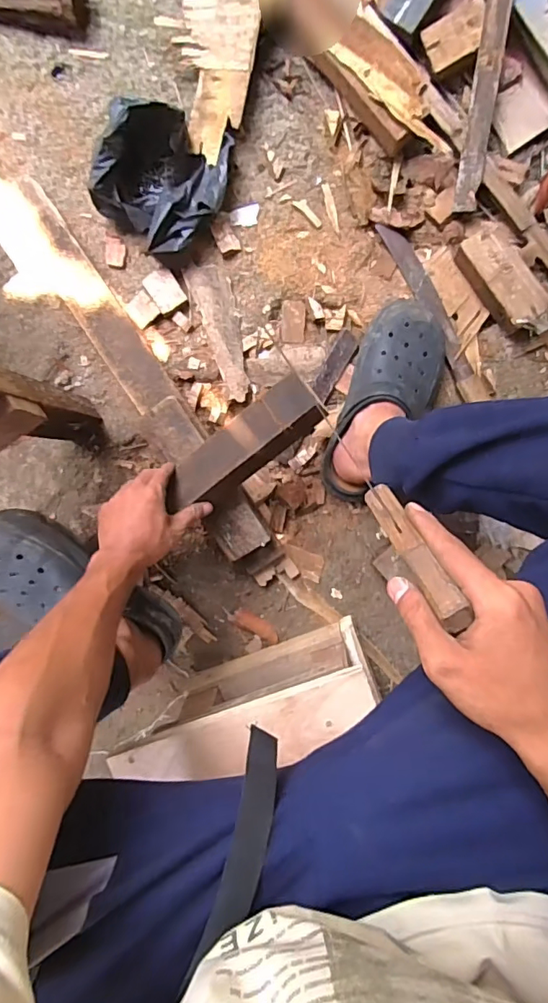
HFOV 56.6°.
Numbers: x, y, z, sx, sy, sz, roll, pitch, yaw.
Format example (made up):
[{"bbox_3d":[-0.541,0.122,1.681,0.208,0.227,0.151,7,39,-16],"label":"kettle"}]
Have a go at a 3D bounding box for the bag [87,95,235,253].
[{"bbox_3d":[-0.143,-0.428,0.670,0.152,0.102,0.180,34,95,0],"label":"bag"}]

